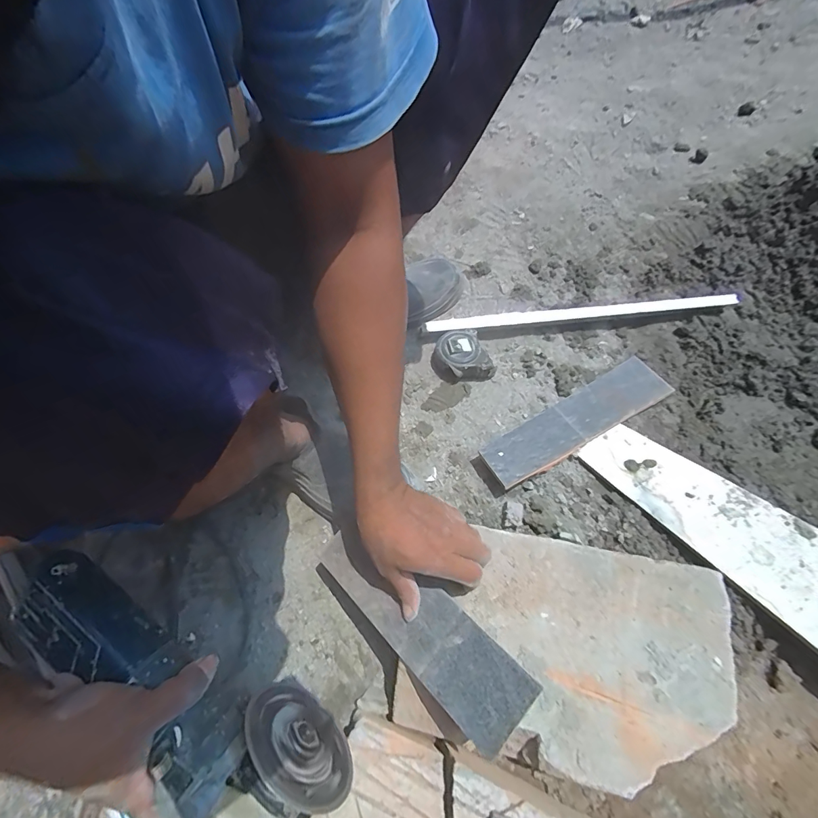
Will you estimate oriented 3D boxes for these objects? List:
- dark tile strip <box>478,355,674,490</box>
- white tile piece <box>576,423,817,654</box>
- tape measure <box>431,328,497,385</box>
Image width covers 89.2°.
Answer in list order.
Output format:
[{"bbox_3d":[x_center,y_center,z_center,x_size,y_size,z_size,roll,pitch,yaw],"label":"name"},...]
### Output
[{"bbox_3d":[0.230,0.013,0.569,0.288,0.015,0.071,-27,54,-15],"label":"dark tile strip"},{"bbox_3d":[0.382,0.151,0.466,0.383,0.007,0.127,38,71,28],"label":"white tile piece"},{"bbox_3d":[0.075,-0.075,0.612,0.076,0.040,0.083,-23,63,-8],"label":"tape measure"}]

